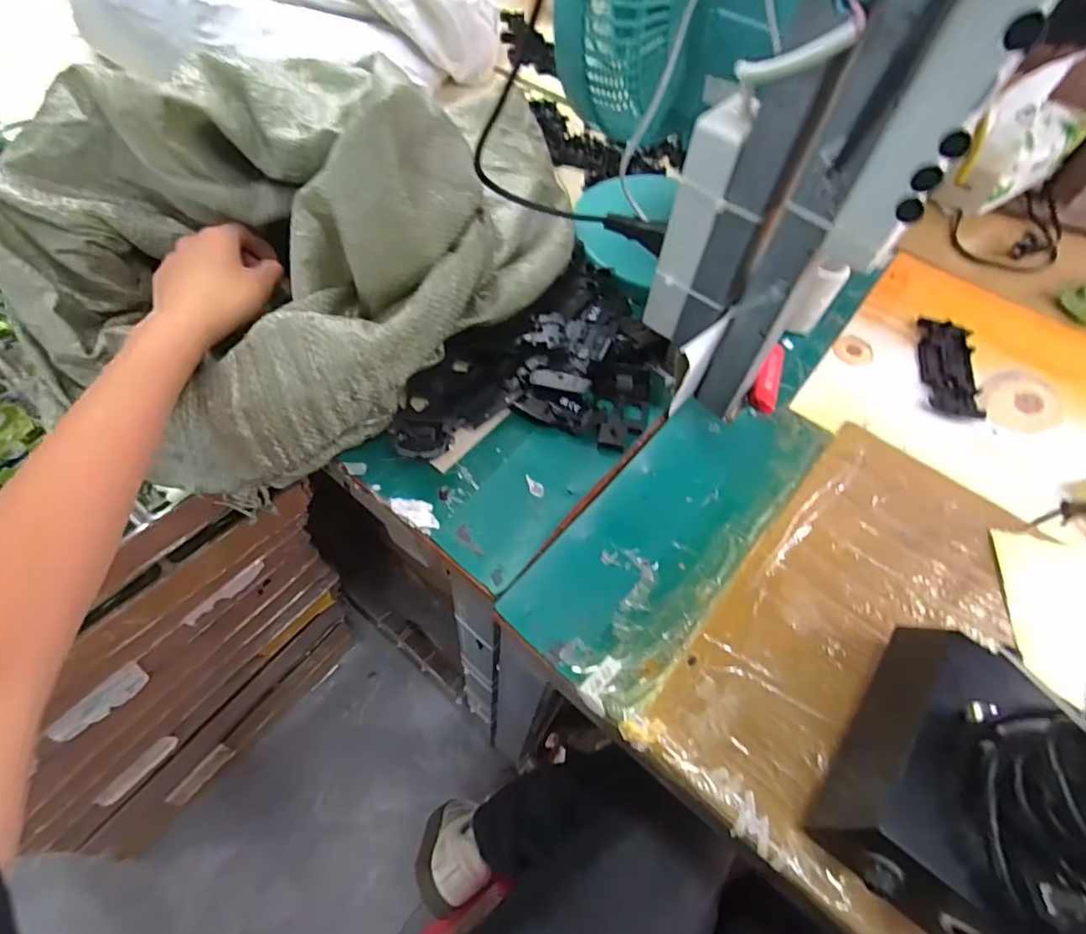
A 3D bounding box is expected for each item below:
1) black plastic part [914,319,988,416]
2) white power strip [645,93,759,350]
[{"bbox_3d":[0.371,-0.090,0.495,0.052,0.011,0.117,17,57,6],"label":"black plastic part"},{"bbox_3d":[0.102,-0.163,0.381,0.031,0.162,0.029,22,57,9],"label":"white power strip"}]

